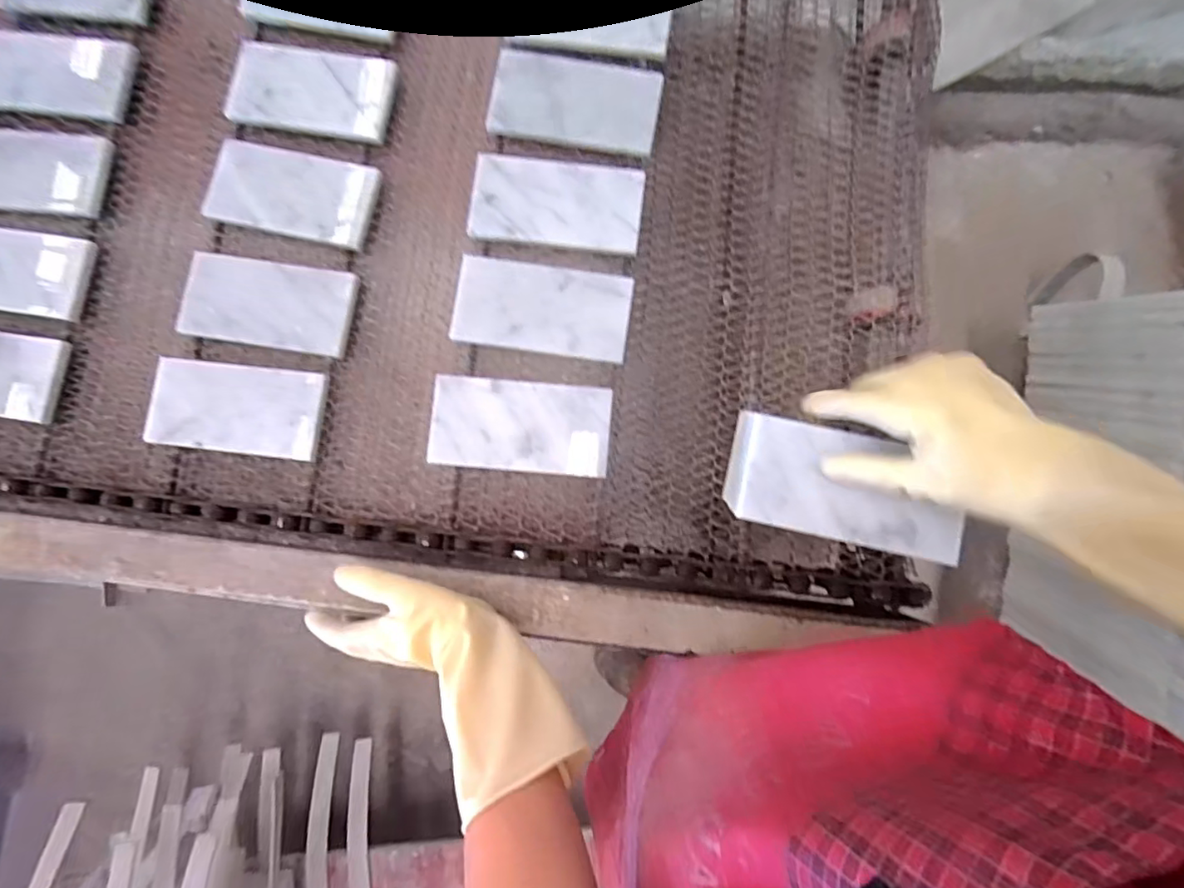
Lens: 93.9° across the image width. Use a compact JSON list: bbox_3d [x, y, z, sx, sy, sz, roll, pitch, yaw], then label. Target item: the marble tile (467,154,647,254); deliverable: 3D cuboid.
[{"bbox_3d":[-0.033,-0.224,0.512,0.156,0.008,0.082,6,83,1],"label":"marble tile"}]

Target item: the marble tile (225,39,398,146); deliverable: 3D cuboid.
[{"bbox_3d":[-0.276,-0.349,0.543,0.161,0.013,0.088,9,87,5],"label":"marble tile"}]

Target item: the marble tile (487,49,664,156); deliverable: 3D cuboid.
[{"bbox_3d":[-0.014,-0.331,0.529,0.156,0.011,0.087,9,85,2],"label":"marble tile"}]

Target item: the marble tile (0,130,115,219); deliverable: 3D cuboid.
[{"bbox_3d":[-0.577,-0.276,0.562,0.177,0.011,0.086,7,84,4],"label":"marble tile"}]

